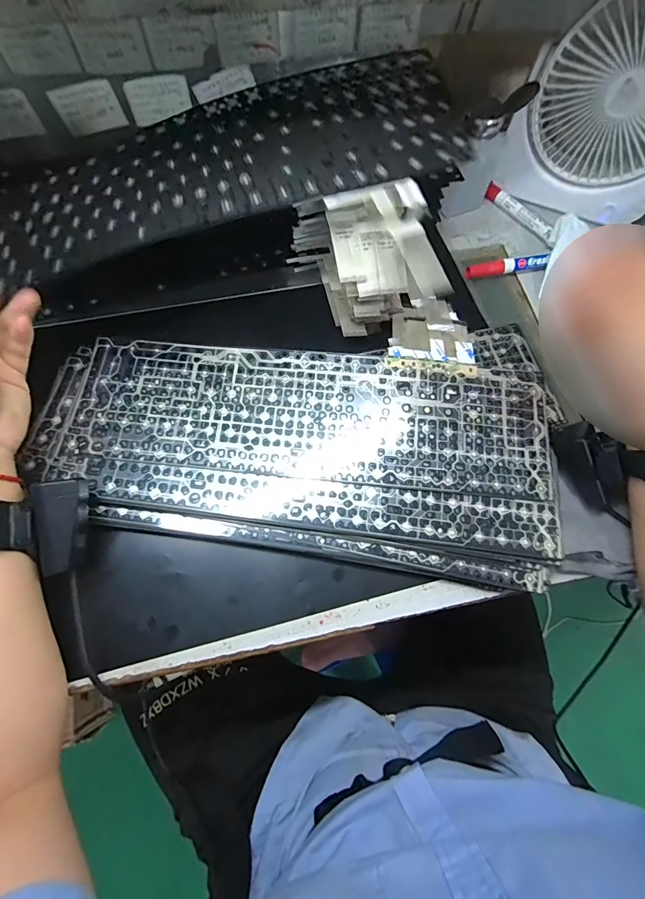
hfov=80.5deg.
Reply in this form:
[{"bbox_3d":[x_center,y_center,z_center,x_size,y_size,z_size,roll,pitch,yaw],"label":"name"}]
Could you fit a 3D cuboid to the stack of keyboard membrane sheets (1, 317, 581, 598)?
[{"bbox_3d":[-0.008,0.002,0.344,0.480,0.038,0.205,5,70,-1],"label":"stack of keyboard membrane sheets"}]

